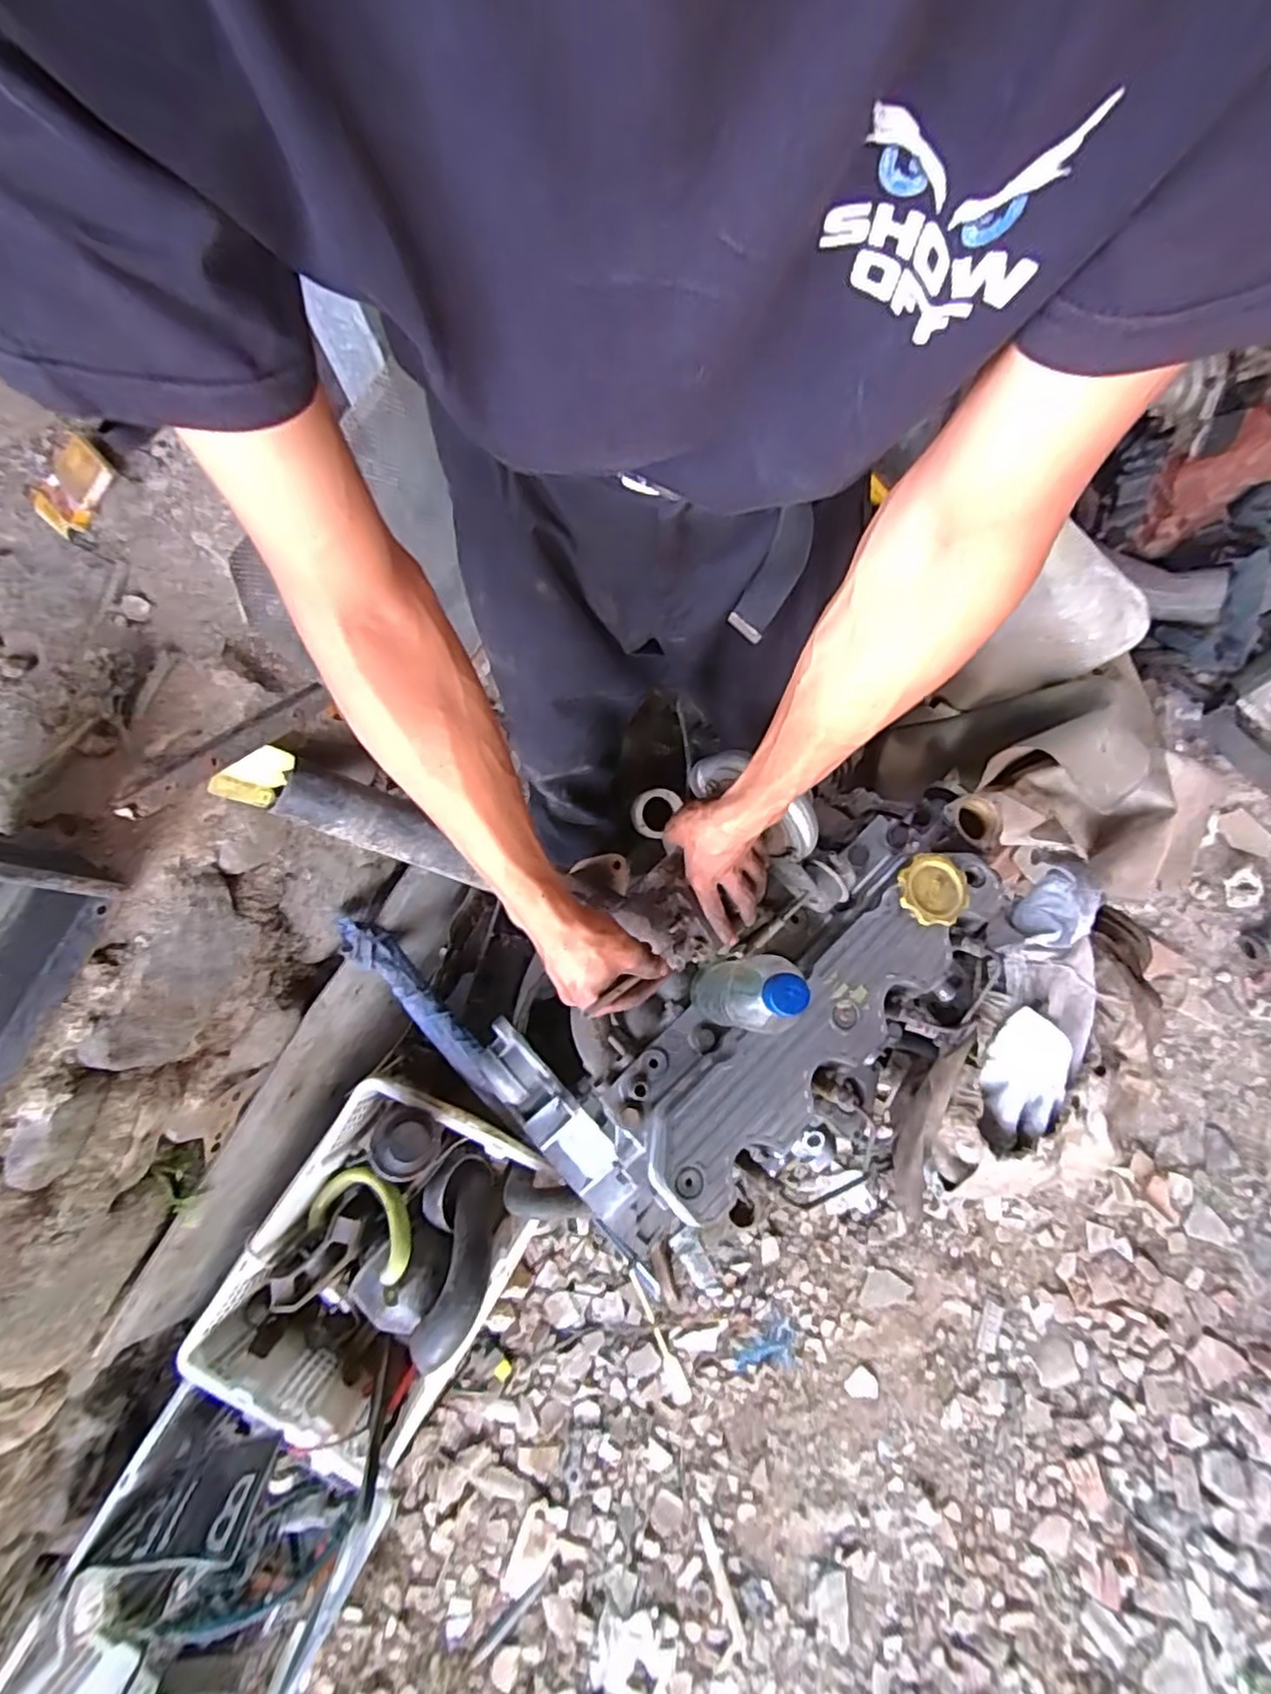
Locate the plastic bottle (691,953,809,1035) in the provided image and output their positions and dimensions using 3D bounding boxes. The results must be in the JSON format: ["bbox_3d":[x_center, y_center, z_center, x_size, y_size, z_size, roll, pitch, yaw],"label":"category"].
[{"bbox_3d":[0.093,0.129,0.594,0.075,0.200,0.061,3,78,4],"label":"plastic bottle"}]

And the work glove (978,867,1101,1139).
[{"bbox_3d":[0.442,0.159,0.743,0.104,0.075,0.303,16,79,4],"label":"work glove"}]

